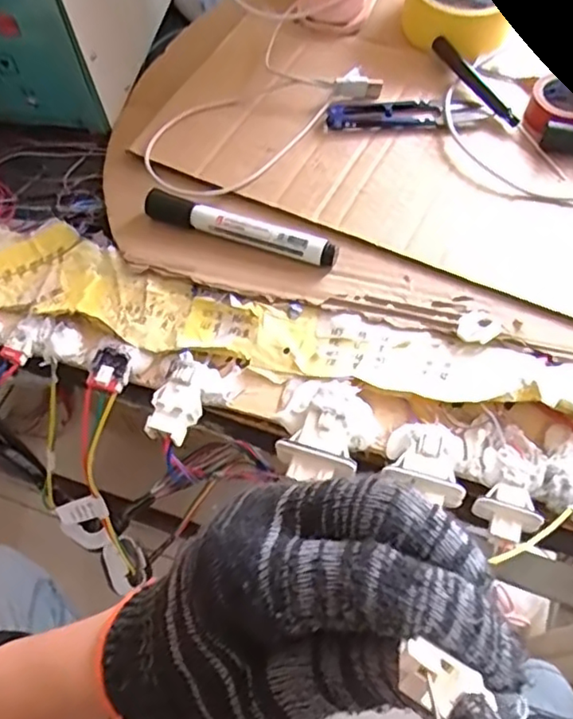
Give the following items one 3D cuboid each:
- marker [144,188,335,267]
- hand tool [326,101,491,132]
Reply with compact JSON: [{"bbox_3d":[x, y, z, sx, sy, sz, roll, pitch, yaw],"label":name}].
[{"bbox_3d":[-0.031,-0.085,0.397,0.131,0.015,0.017,20,63,13],"label":"marker"},{"bbox_3d":[0.091,-0.184,0.454,0.121,0.009,0.029,-4,60,0],"label":"hand tool"}]

